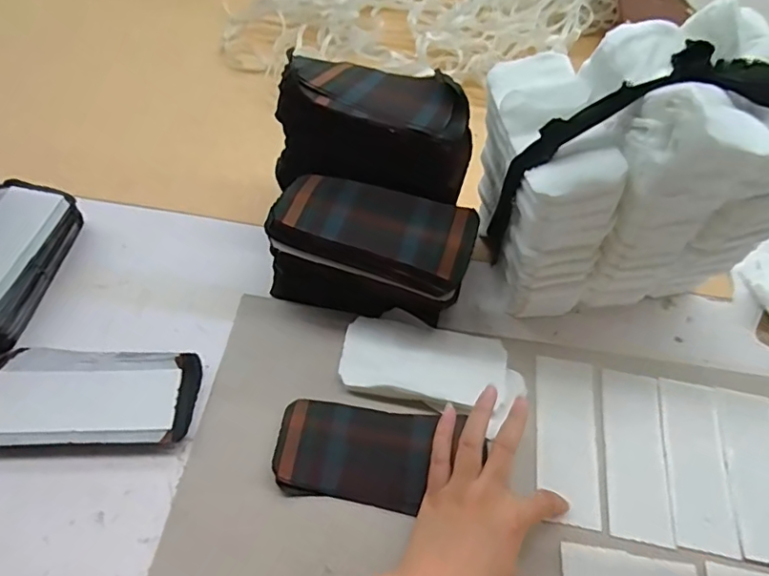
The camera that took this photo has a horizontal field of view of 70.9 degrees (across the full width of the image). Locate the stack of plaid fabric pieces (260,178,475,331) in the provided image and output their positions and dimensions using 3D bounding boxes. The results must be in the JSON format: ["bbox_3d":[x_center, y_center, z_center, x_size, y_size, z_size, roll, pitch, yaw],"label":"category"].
[{"bbox_3d":[-0.013,-0.030,0.497,0.175,0.093,0.090,14,55,4],"label":"stack of plaid fabric pieces"}]

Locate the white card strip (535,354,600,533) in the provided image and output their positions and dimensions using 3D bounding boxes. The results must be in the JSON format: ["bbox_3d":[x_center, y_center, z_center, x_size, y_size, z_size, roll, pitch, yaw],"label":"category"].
[{"bbox_3d":[0.158,0.127,0.466,0.052,0.004,0.145,9,55,4],"label":"white card strip"}]

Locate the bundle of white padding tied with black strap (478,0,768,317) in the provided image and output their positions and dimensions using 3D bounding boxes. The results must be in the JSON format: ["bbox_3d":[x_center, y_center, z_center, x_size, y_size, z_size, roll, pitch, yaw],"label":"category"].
[{"bbox_3d":[0.212,-0.097,0.483,0.229,0.240,0.166,-6,56,-10],"label":"bundle of white padding tied with black strap"}]

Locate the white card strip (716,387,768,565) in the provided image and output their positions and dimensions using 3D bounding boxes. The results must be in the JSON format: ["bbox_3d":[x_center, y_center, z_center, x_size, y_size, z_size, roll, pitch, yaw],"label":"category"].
[{"bbox_3d":[0.322,0.157,0.462,0.050,0.009,0.151,9,53,9],"label":"white card strip"}]

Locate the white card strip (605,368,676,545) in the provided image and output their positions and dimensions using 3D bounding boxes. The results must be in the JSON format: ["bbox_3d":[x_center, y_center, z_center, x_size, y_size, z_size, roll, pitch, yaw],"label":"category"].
[{"bbox_3d":[0.217,0.140,0.467,0.053,0.004,0.147,12,55,3],"label":"white card strip"}]

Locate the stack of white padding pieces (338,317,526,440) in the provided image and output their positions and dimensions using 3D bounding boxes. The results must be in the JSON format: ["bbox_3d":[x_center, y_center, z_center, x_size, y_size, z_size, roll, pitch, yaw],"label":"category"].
[{"bbox_3d":[0.042,0.072,0.483,0.157,0.012,0.083,17,55,7],"label":"stack of white padding pieces"}]

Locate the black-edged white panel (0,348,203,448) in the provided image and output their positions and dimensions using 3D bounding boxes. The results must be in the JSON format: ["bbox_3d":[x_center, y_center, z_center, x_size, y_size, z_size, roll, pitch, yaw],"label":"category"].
[{"bbox_3d":[-0.241,0.088,0.442,0.165,0.019,0.084,2,55,-4],"label":"black-edged white panel"}]

